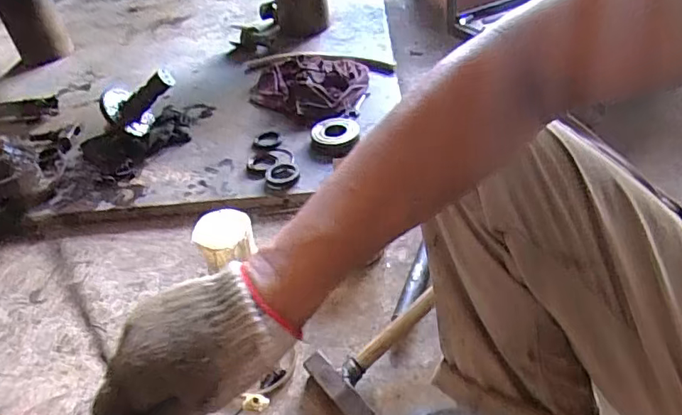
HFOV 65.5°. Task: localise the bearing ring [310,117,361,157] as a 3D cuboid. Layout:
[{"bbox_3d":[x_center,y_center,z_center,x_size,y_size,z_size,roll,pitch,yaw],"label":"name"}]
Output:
[{"bbox_3d":[-0.018,-0.160,1.156,0.098,0.035,0.113,23,48,31],"label":"bearing ring"}]

